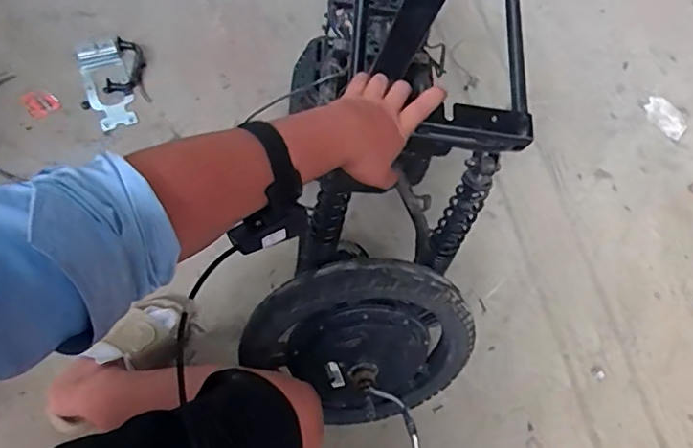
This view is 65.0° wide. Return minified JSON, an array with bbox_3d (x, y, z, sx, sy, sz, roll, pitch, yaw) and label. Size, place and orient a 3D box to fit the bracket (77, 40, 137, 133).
[{"bbox_3d":[-0.562,-0.323,1.287,0.101,0.050,0.218,-19,78,-13],"label":"bracket"}]

